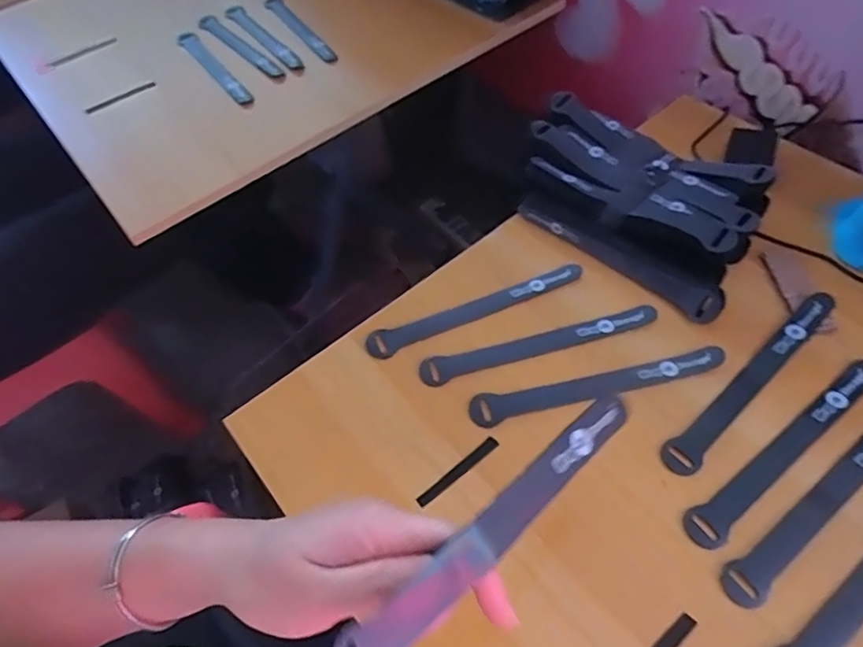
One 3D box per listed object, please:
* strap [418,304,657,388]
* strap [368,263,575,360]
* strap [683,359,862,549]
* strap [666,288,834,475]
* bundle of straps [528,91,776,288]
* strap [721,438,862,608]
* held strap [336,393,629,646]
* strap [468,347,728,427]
[{"bbox_3d":[0.089,0.017,0.460,0.200,0.004,0.024,-14,56,-5],"label":"strap"},{"bbox_3d":[0.040,-0.014,0.487,0.200,0.005,0.023,-21,57,-9],"label":"strap"},{"bbox_3d":[0.253,0.087,0.395,0.204,0.005,0.024,-35,60,-17],"label":"strap"},{"bbox_3d":[0.246,0.041,0.424,0.207,0.006,0.024,-39,62,-19],"label":"strap"},{"bbox_3d":[0.189,-0.132,0.519,0.220,0.043,0.124,37,66,25],"label":"bundle of straps"},{"bbox_3d":[0.268,0.113,0.374,0.206,0.005,0.025,-35,60,-17],"label":"strap"},{"bbox_3d":[0.035,0.084,0.243,0.019,0.013,0.192,38,47,25],"label":"held strap"},{"bbox_3d":[0.129,0.048,0.433,0.199,0.005,0.025,-12,56,-4],"label":"strap"}]

